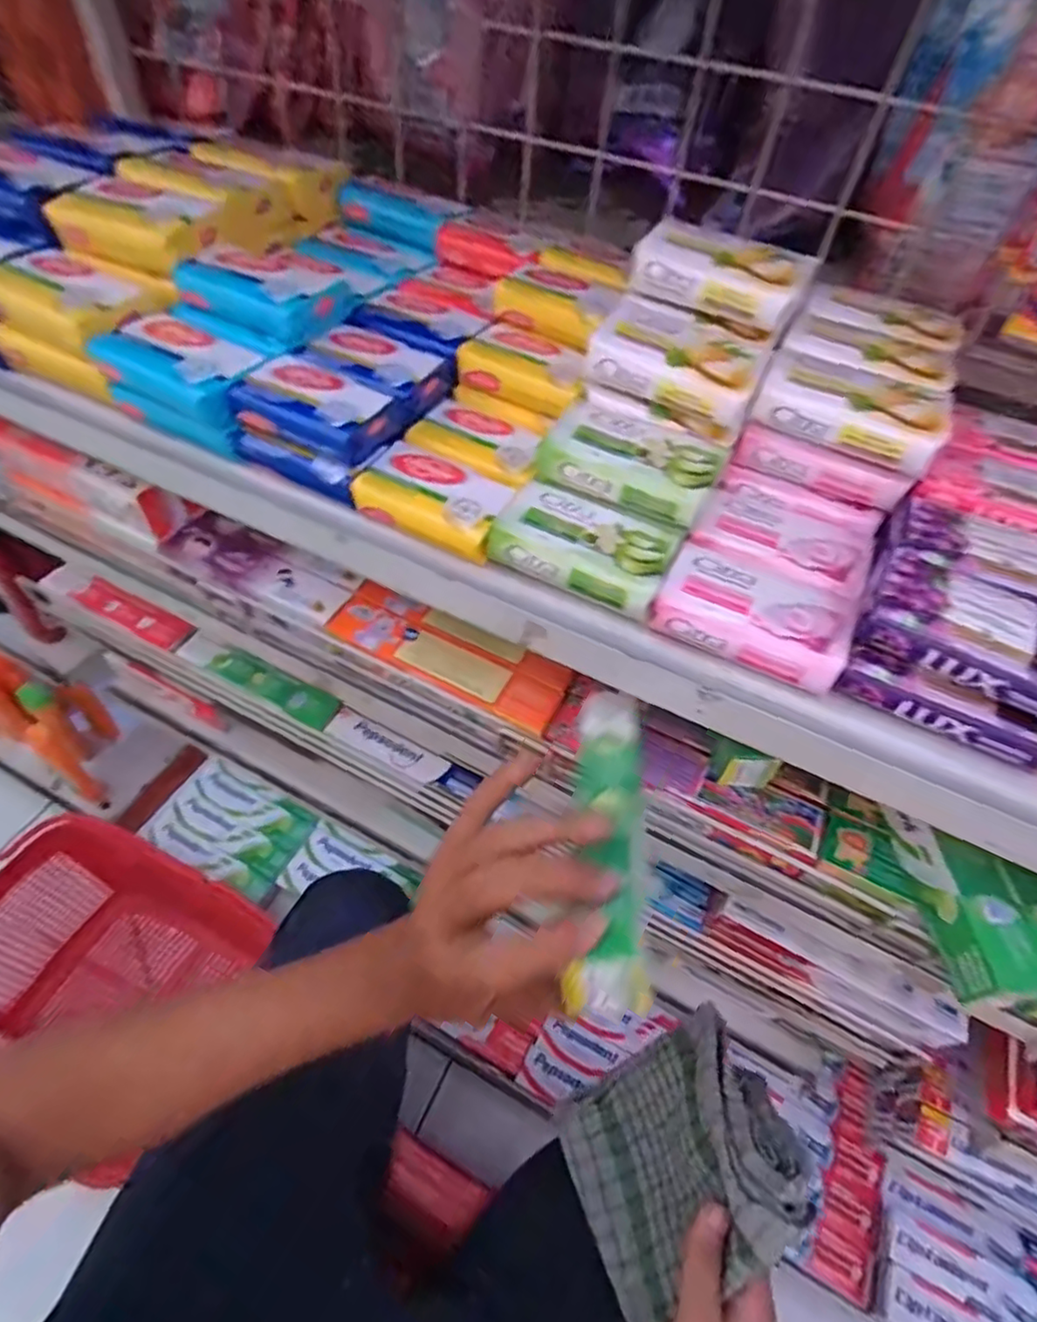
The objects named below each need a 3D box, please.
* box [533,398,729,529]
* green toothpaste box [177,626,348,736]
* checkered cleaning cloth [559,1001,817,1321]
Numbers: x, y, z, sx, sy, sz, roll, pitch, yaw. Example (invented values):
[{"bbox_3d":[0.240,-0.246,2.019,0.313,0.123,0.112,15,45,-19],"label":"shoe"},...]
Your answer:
[{"bbox_3d":[0.056,-0.100,0.311,0.081,0.020,0.056,21,54,11],"label":"box"},{"bbox_3d":[-0.235,0.016,0.578,0.160,0.037,0.026,24,55,13],"label":"green toothpaste box"},{"bbox_3d":[0.081,0.268,0.346,0.029,0.125,0.105,34,19,-26],"label":"checkered cleaning cloth"}]

